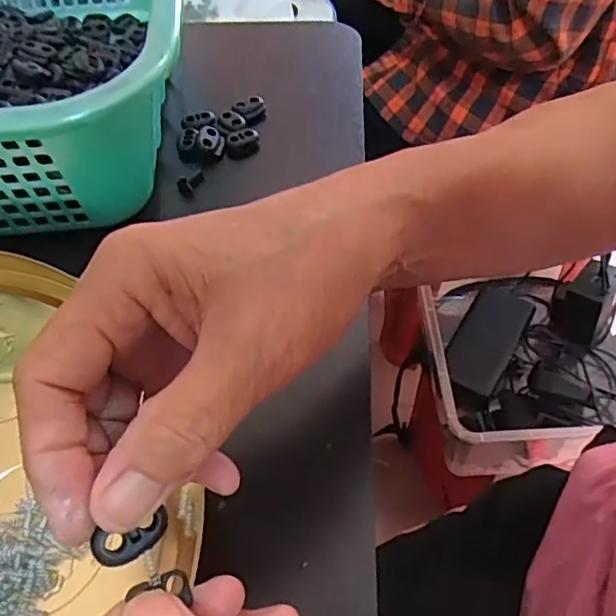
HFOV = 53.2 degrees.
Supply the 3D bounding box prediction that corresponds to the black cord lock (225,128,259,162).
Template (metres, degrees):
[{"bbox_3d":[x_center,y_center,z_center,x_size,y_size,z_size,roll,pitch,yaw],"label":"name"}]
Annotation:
[{"bbox_3d":[-0.043,-0.106,0.395,0.022,0.013,0.016,-8,54,-5],"label":"black cord lock"}]

